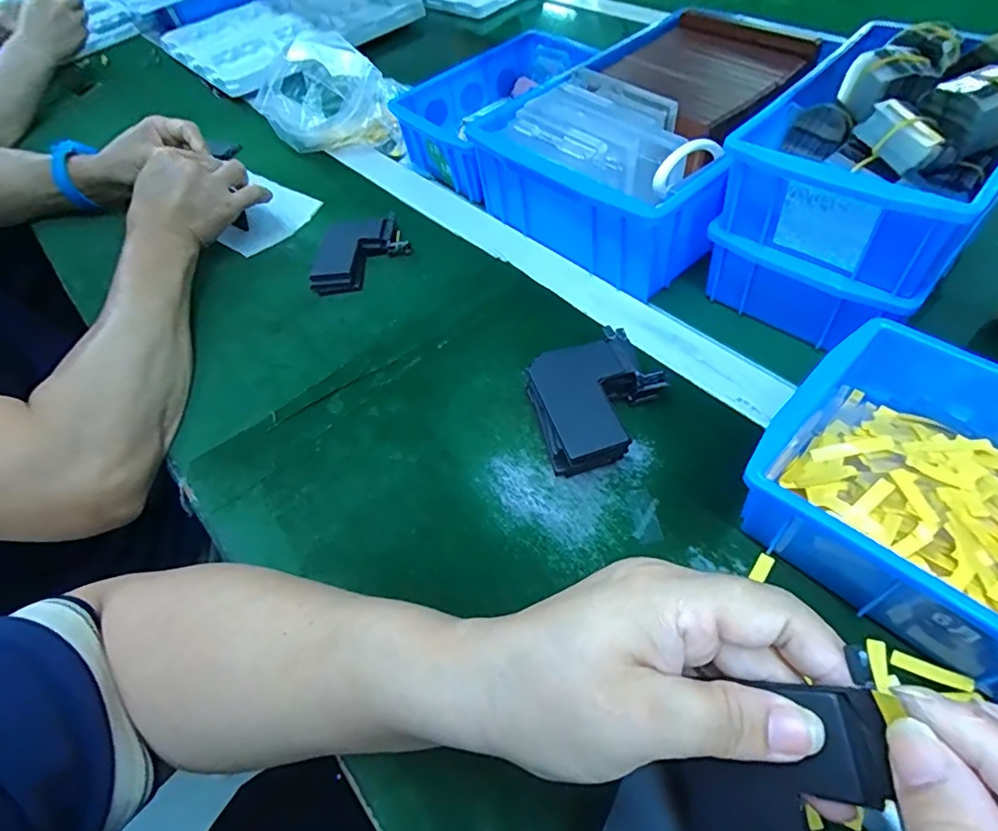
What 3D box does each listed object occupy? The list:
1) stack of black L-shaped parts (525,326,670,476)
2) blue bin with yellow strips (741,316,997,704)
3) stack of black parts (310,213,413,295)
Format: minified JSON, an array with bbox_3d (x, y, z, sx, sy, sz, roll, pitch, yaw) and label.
[{"bbox_3d":[0.063,-0.008,0.345,0.085,0.038,0.087,-17,53,-5],"label":"stack of black L-shaped parts"},{"bbox_3d":[0.235,0.046,0.251,0.143,0.058,0.201,-41,58,-20],"label":"blue bin with yellow strips"},{"bbox_3d":[-0.124,-0.142,0.476,0.092,0.021,0.063,-28,54,-12],"label":"stack of black parts"}]

